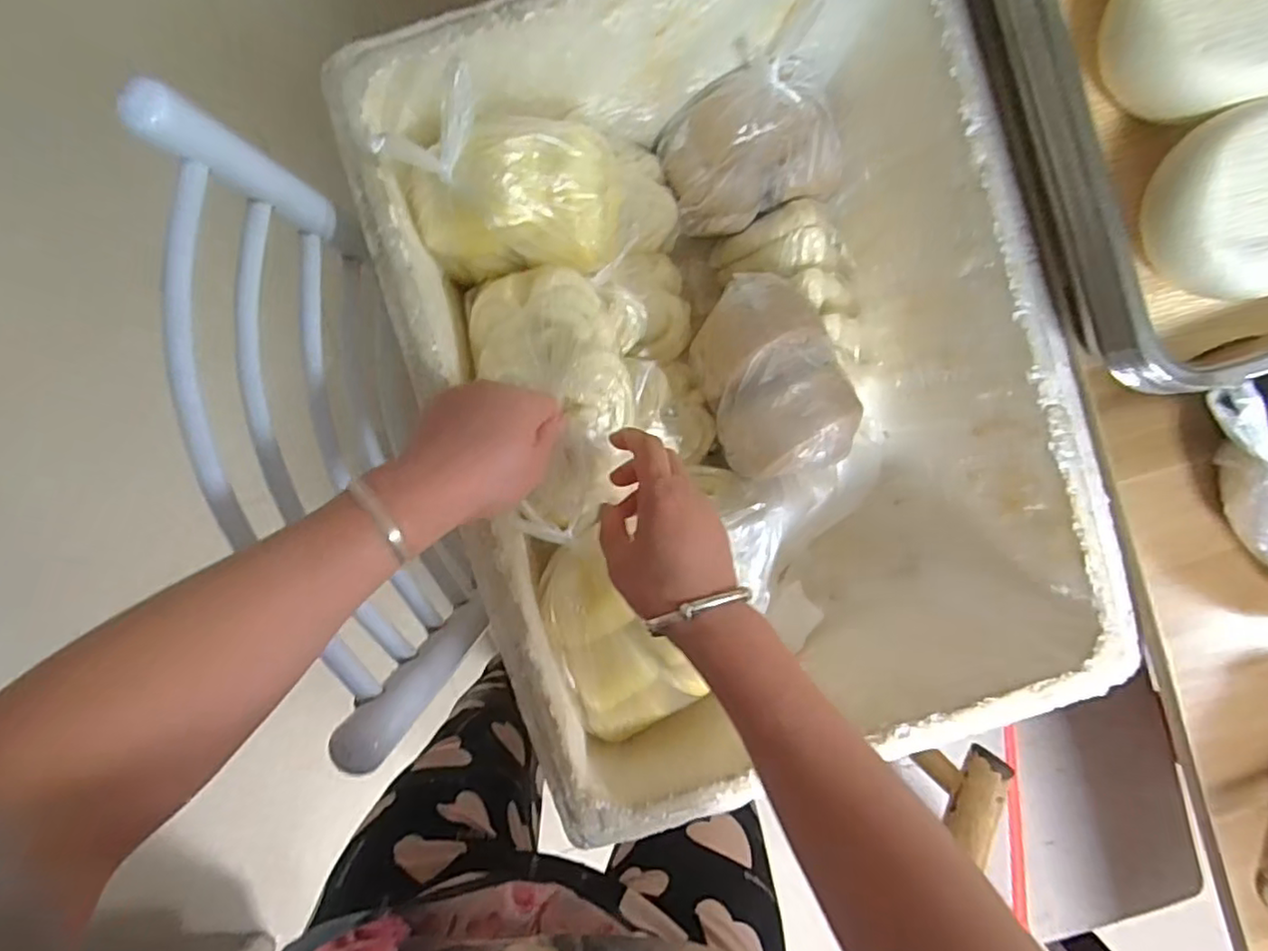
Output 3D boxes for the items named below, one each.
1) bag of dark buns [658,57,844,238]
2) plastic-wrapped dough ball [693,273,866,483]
[{"bbox_3d":[0.113,-0.303,0.597,0.162,0.106,0.102,-16,93,0],"label":"bag of dark buns"},{"bbox_3d":[0.127,-0.090,0.568,0.127,0.056,0.181,-21,93,0],"label":"plastic-wrapped dough ball"}]

